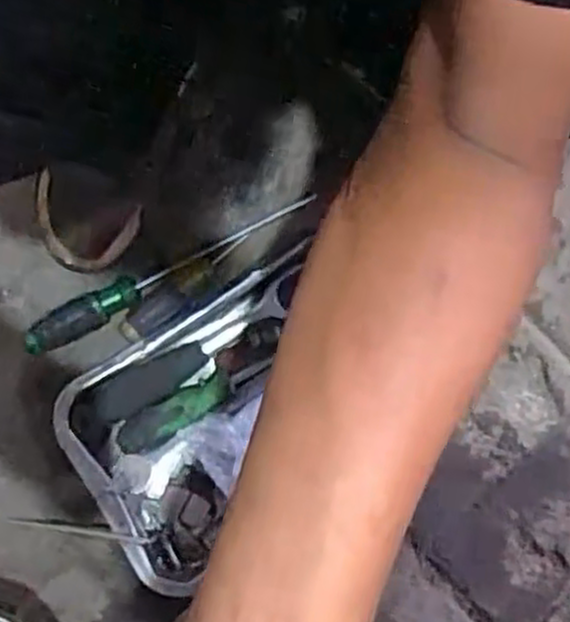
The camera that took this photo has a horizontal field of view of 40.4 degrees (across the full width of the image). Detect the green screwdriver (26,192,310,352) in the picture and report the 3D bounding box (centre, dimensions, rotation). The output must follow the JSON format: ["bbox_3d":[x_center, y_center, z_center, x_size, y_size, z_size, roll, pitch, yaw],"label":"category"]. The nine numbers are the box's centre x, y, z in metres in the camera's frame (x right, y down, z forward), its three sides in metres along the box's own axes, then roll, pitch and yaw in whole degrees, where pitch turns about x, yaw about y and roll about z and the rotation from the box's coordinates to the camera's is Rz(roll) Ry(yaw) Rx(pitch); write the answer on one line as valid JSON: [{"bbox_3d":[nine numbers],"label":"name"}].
[{"bbox_3d":[-0.105,-0.040,0.707,0.286,0.032,0.025,-31,81,-6],"label":"green screwdriver"}]

